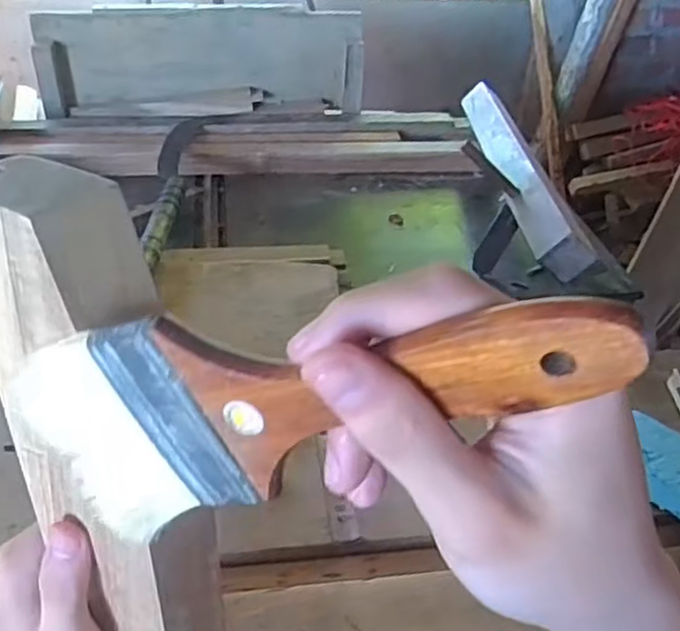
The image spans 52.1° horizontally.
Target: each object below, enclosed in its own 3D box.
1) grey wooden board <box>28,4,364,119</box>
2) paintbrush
[{"bbox_3d":[-0.240,-0.451,1.232,0.563,0.177,0.052,-2,25,-5],"label":"grey wooden board"},{"bbox_3d":[-0.014,0.027,0.197,0.186,0.075,0.014,-16,28,27],"label":"paintbrush"}]

